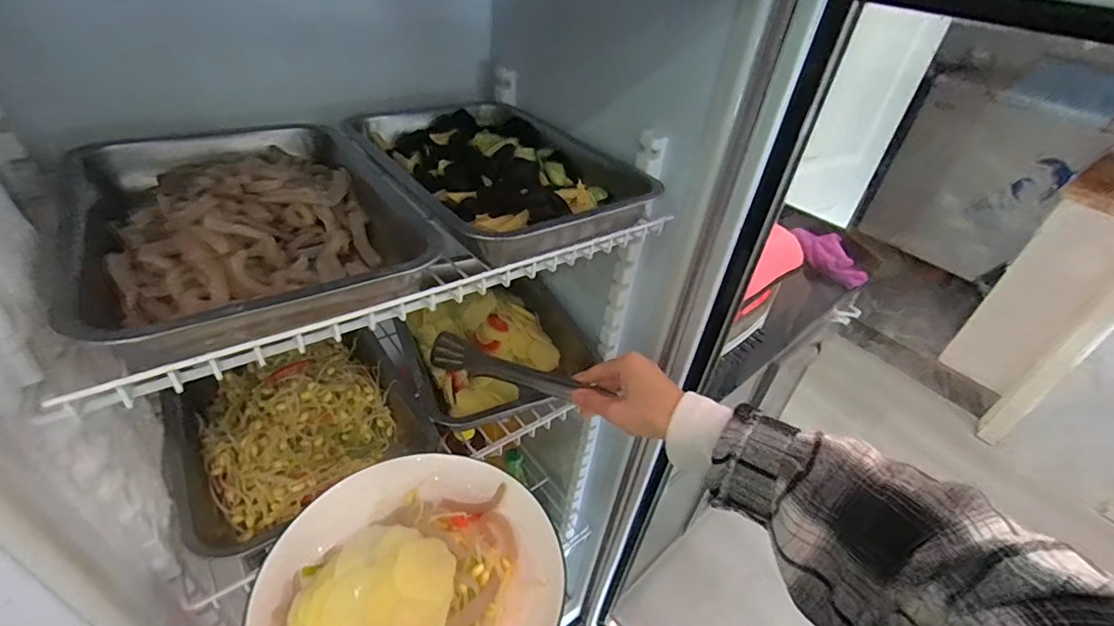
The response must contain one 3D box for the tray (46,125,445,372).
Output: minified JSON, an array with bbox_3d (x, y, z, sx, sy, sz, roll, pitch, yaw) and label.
[{"bbox_3d":[-0.245,-0.077,0.397,0.216,0.044,0.306,-17,43,-29],"label":"tray"}]

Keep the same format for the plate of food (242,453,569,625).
[{"bbox_3d":[-0.100,0.175,0.348,0.196,0.061,0.191,-16,43,-28],"label":"plate of food"}]

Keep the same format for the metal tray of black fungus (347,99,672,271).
[{"bbox_3d":[-0.073,-0.154,0.519,0.217,0.041,0.319,-23,47,-35],"label":"metal tray of black fungus"}]

